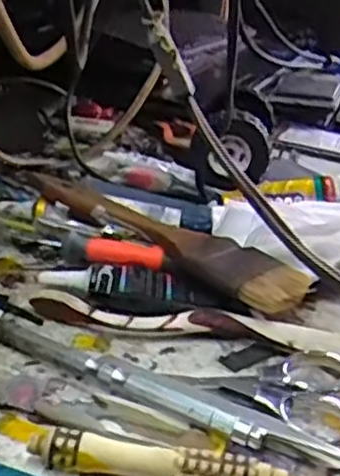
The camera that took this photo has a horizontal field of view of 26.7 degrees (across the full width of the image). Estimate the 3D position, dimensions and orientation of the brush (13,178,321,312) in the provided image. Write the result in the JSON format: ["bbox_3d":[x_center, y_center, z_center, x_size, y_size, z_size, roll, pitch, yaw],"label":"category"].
[{"bbox_3d":[-0.007,0.000,0.381,0.172,0.023,0.045,26,31,33],"label":"brush"}]

